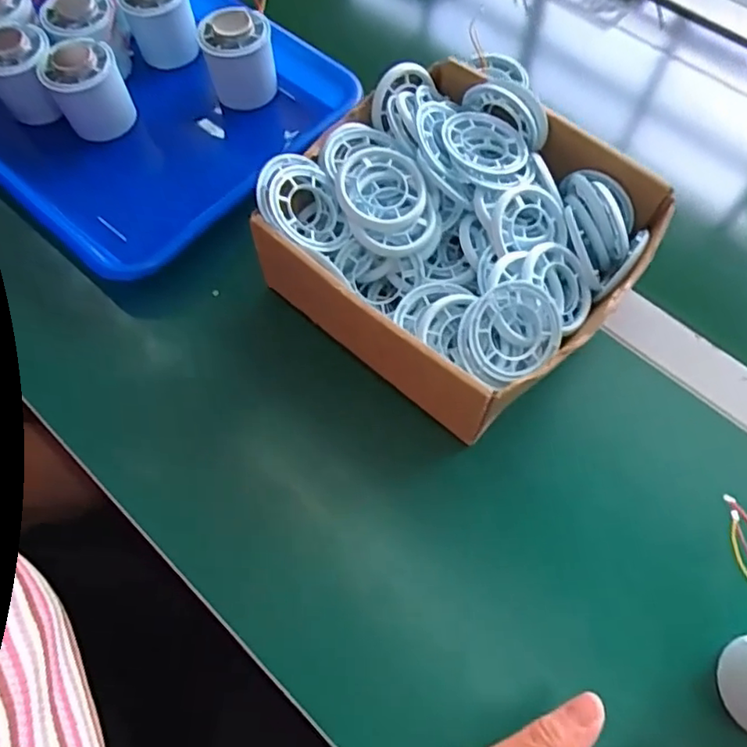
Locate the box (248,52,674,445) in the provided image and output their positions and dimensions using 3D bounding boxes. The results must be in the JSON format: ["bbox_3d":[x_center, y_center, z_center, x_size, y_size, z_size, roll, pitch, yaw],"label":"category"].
[{"bbox_3d":[0.059,-0.092,0.401,0.208,0.086,0.220,39,70,21],"label":"box"}]

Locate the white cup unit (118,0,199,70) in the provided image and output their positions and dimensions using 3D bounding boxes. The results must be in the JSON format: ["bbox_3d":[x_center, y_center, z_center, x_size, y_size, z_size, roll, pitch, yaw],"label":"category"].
[{"bbox_3d":[-0.174,-0.289,0.500,0.053,0.059,0.050,-17,62,-6],"label":"white cup unit"}]

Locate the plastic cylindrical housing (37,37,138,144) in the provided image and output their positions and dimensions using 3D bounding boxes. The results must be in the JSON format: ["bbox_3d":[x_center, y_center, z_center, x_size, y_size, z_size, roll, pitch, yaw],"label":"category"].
[{"bbox_3d":[-0.220,-0.221,0.467,0.052,0.061,0.054,-1,61,2],"label":"plastic cylindrical housing"}]

